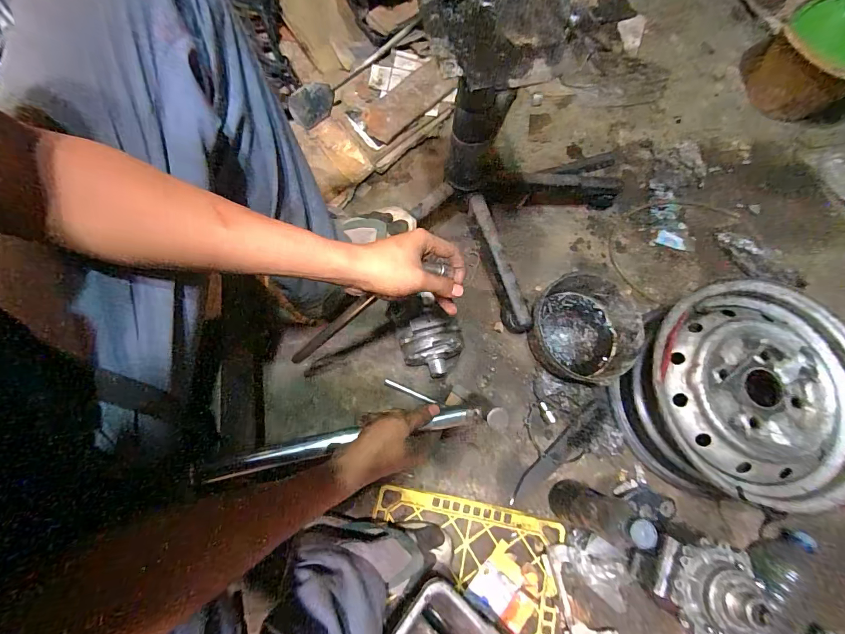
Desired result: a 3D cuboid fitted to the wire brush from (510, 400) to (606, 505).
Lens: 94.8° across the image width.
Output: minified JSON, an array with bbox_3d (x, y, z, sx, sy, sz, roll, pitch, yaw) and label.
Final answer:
[{"bbox_3d":[0.248,0.246,0.689,0.232,0.023,0.048,-42,80,-11],"label":"wire brush"}]

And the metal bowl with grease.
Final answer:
[{"bbox_3d":[0.304,0.022,0.734,0.189,0.082,0.183,0,75,-1],"label":"metal bowl with grease"}]

